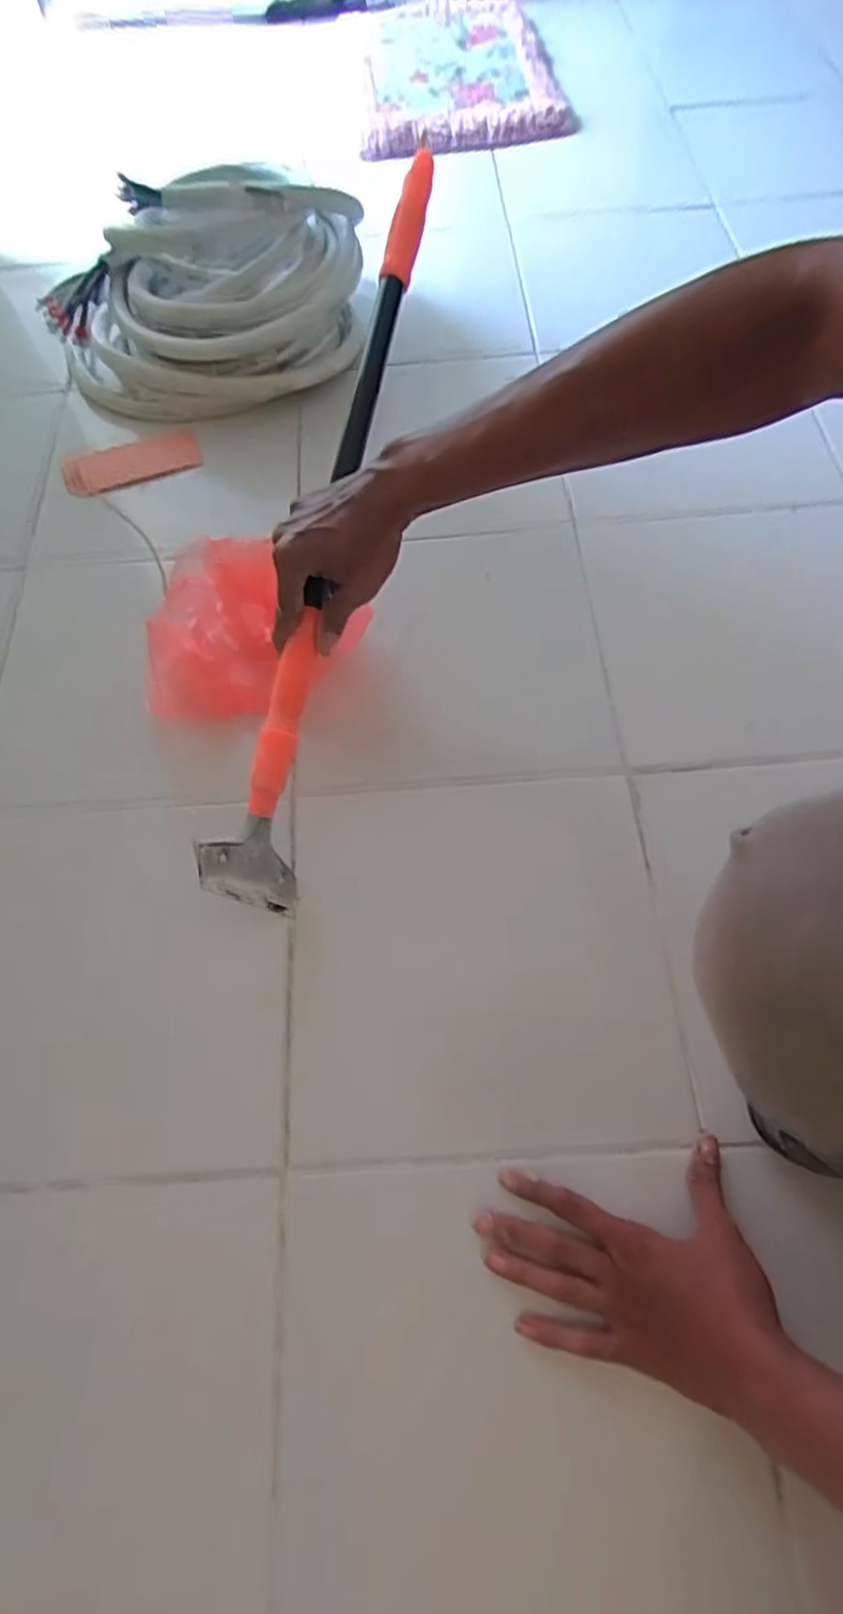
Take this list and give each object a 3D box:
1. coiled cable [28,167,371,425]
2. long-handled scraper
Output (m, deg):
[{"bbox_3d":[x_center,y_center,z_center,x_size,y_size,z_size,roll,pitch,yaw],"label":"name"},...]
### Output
[{"bbox_3d":[-0.238,-0.589,0.784,0.362,0.171,0.218,-21,66,-8],"label":"coiled cable"},{"bbox_3d":[-0.075,-0.222,0.571,0.051,0.107,0.603,11,82,6],"label":"long-handled scraper"}]

